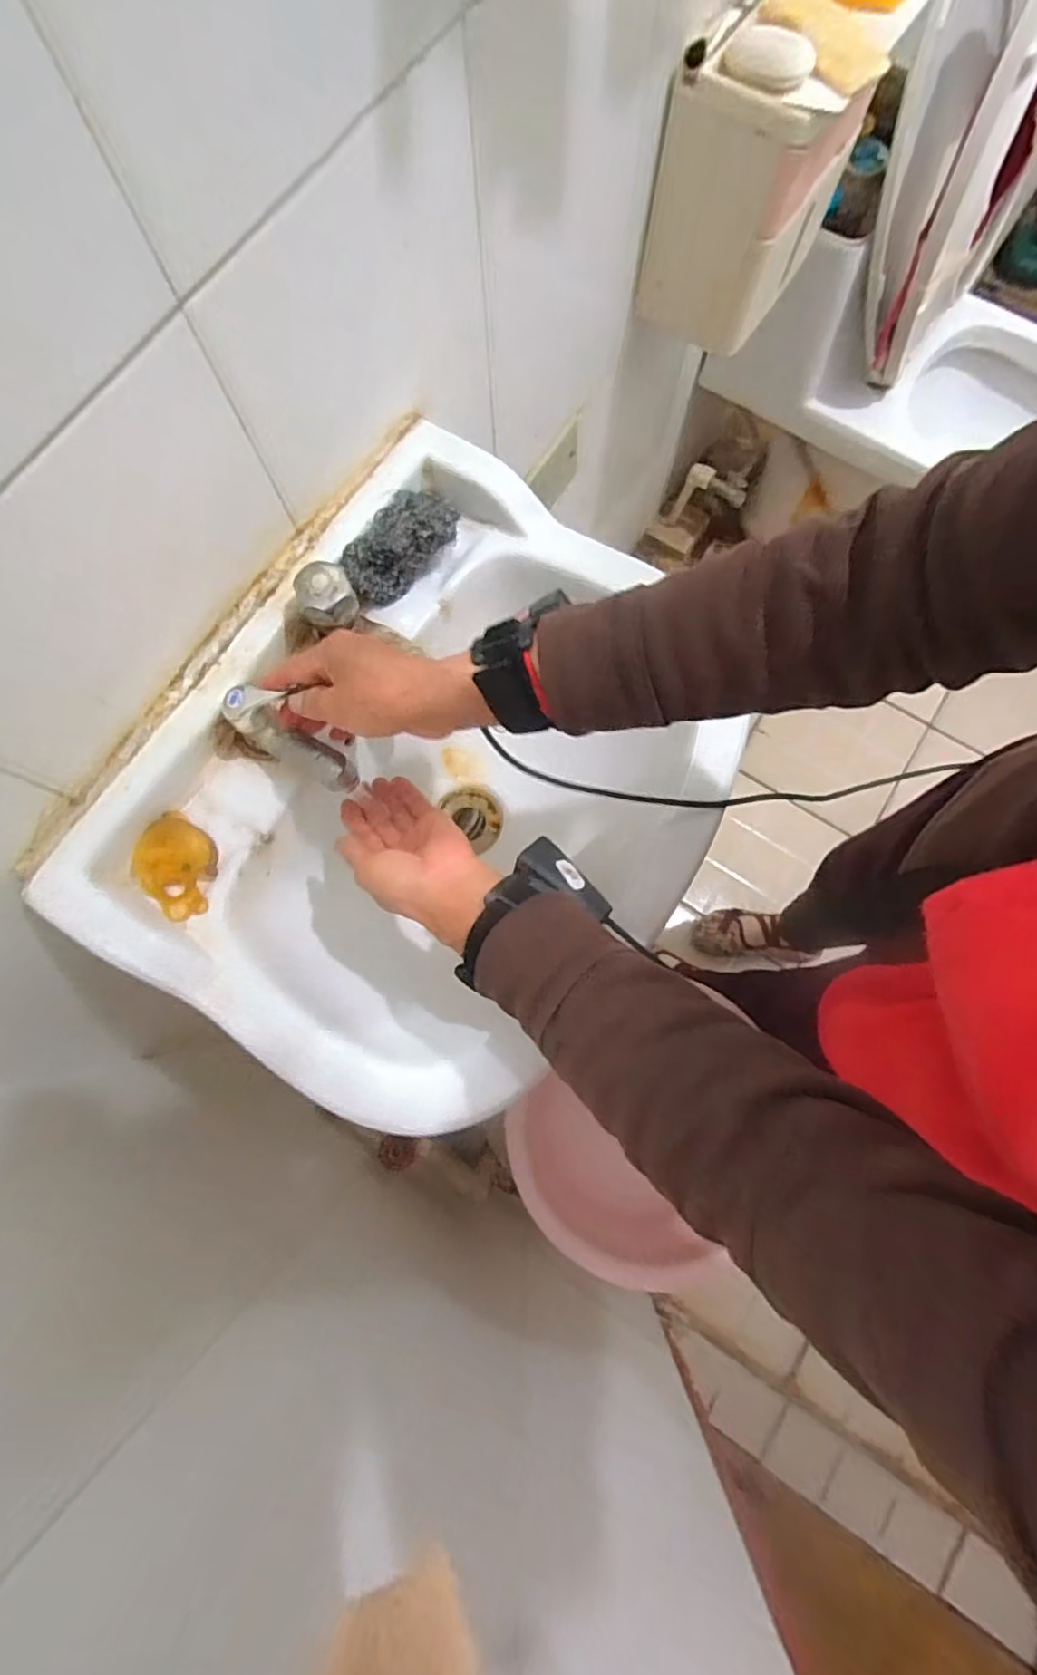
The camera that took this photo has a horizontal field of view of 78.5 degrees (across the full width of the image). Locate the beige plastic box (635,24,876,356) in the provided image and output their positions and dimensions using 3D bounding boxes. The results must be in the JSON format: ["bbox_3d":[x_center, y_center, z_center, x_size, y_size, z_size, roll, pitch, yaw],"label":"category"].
[{"bbox_3d":[0.238,-0.677,0.666,0.150,0.226,0.157,26,79,7],"label":"beige plastic box"}]

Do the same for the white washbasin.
[{"bbox_3d":[-0.062,-0.039,0.533,0.361,0.195,0.468,34,80,8],"label":"white washbasin"}]

